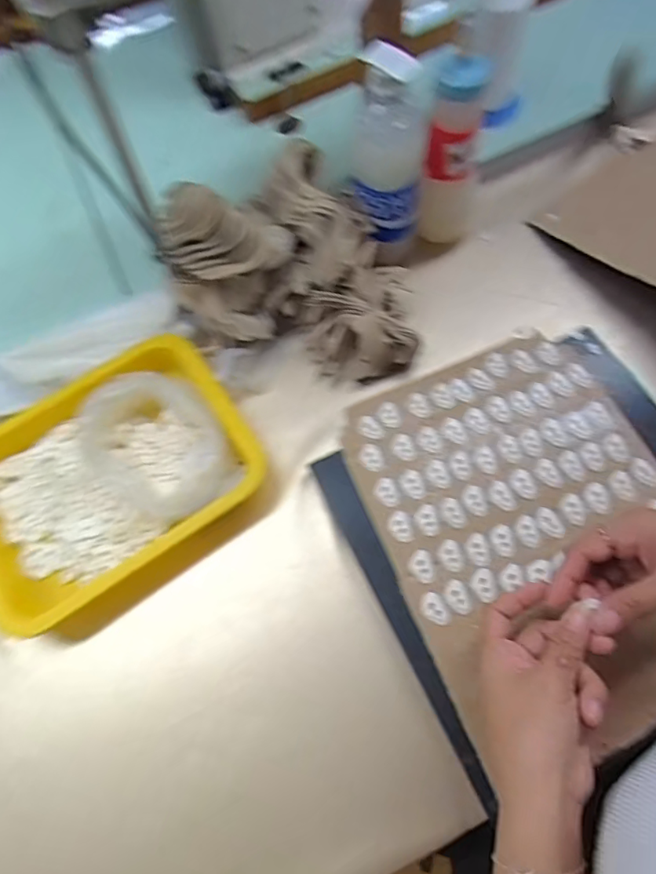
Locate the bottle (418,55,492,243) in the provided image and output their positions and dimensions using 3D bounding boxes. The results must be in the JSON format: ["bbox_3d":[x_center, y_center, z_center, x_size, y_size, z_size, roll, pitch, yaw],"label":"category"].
[{"bbox_3d":[0.126,-0.277,0.538,0.058,0.181,0.053,14,69,8],"label":"bottle"}]

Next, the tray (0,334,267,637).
[{"bbox_3d":[-0.202,0.035,0.492,0.263,0.049,0.201,-37,70,-12],"label":"tray"}]

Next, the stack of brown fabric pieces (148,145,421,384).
[{"bbox_3d":[-0.019,-0.171,0.524,0.245,0.127,0.169,20,70,11],"label":"stack of brown fabric pieces"}]

